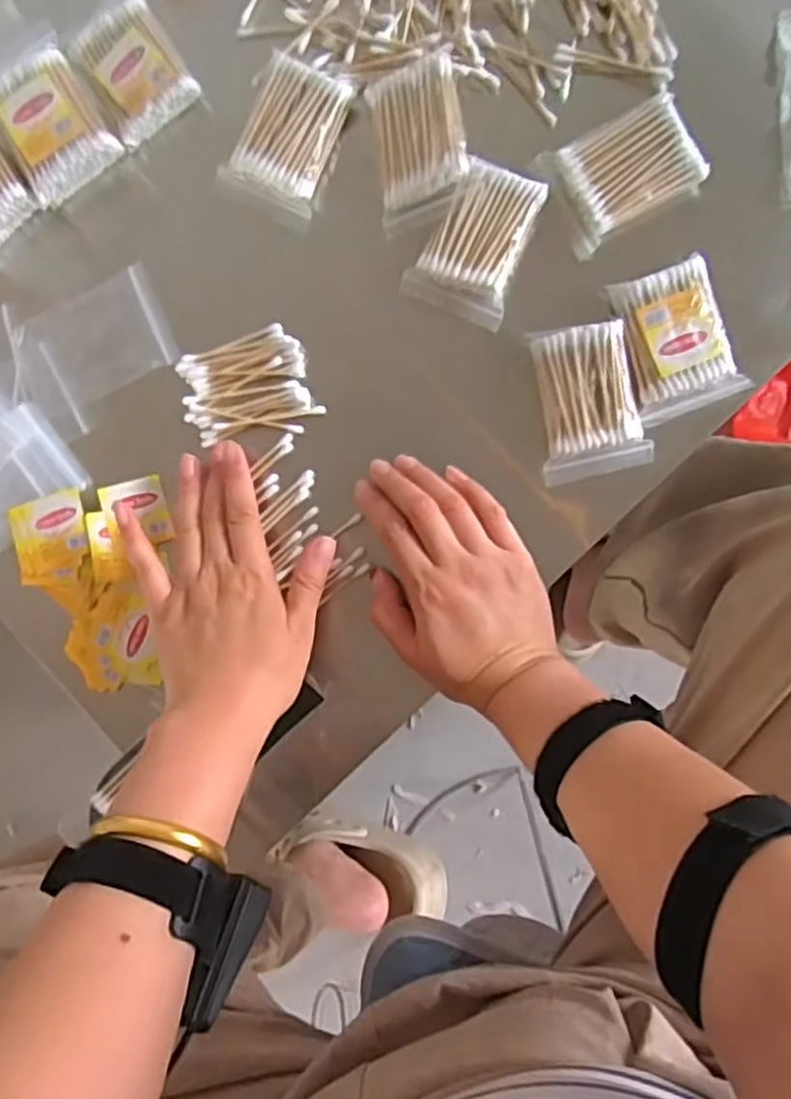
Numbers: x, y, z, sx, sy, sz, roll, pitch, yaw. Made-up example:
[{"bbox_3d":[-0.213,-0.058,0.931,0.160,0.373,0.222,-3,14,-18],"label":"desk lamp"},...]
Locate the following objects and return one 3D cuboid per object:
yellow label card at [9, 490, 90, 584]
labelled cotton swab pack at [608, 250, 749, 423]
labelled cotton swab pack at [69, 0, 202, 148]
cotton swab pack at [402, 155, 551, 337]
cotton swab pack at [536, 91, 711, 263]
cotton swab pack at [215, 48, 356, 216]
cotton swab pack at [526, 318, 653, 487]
[{"bbox_3d":[-0.222,-0.006,0.477,0.048,0.007,0.056,-13,88,5],"label":"yellow label card"},{"bbox_3d":[0.167,-0.125,0.444,0.061,0.018,0.083,-19,88,5],"label":"labelled cotton swab pack"},{"bbox_3d":[-0.166,-0.305,0.474,0.058,0.028,0.080,-33,86,4],"label":"labelled cotton swab pack"},{"bbox_3d":[0.050,-0.187,0.453,0.061,0.025,0.084,26,92,5],"label":"cotton swab pack"},{"bbox_3d":[0.138,-0.225,0.442,0.083,0.016,0.065,-22,87,5],"label":"cotton swab pack"},{"bbox_3d":[-0.066,-0.256,0.459,0.056,0.014,0.081,24,92,5],"label":"cotton swab pack"},{"bbox_3d":[0.115,-0.090,0.448,0.061,0.019,0.089,-13,88,5],"label":"cotton swab pack"}]

